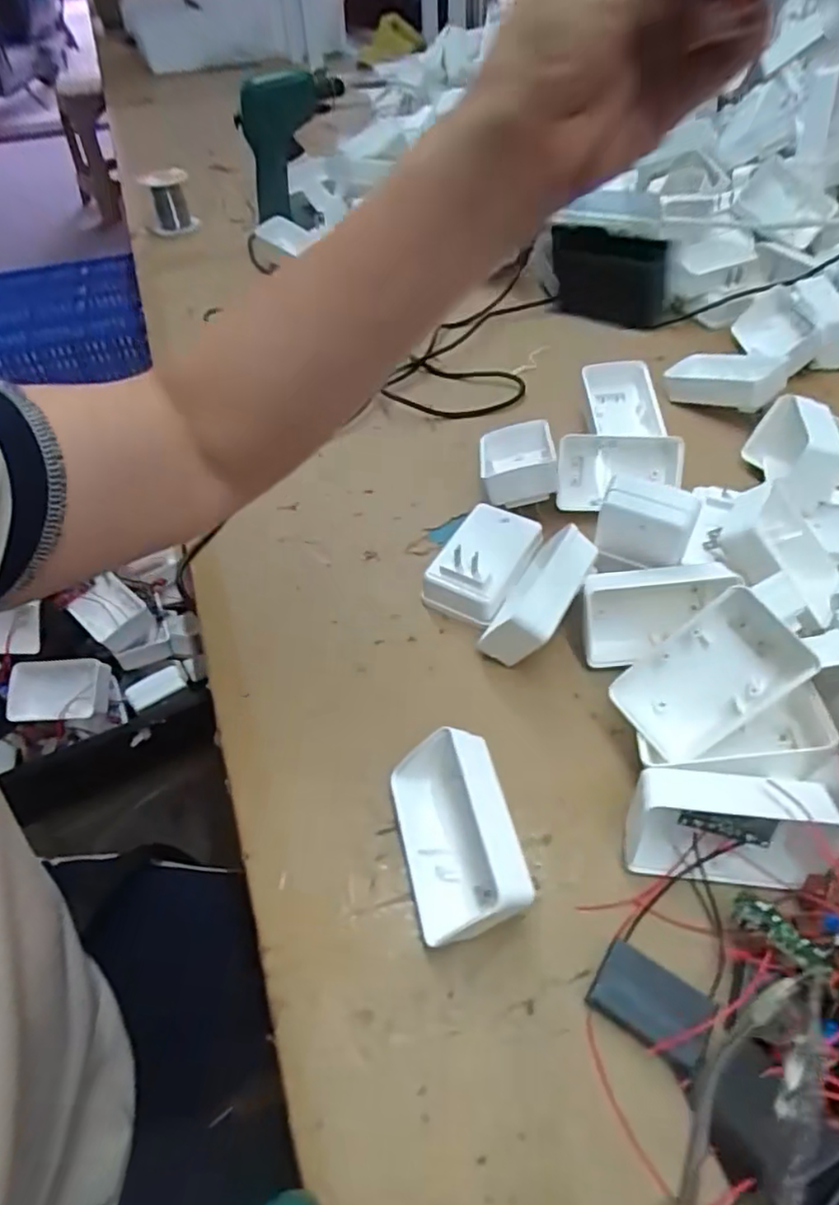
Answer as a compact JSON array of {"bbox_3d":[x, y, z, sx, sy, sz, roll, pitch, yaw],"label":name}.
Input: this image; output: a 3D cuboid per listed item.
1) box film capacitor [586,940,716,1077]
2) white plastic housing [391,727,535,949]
[{"bbox_3d":[0.101,0.178,0.284,0.047,0.017,0.031,25,56,22],"label":"box film capacitor"},{"bbox_3d":[0.018,0.115,0.319,0.054,0.052,0.094,-12,51,-7],"label":"white plastic housing"}]

